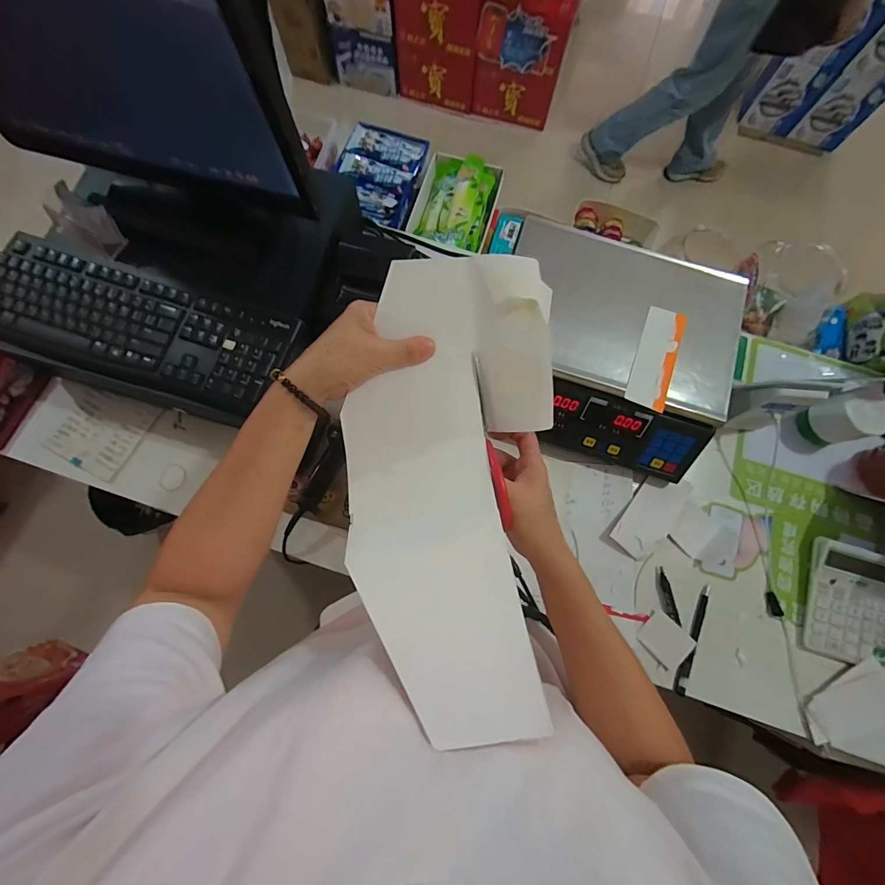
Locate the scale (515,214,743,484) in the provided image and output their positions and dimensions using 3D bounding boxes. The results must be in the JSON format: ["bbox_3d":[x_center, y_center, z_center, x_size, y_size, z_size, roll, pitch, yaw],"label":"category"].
[{"bbox_3d":[0.241,-0.138,0.588,0.336,0.114,0.292,17,77,3],"label":"scale"}]

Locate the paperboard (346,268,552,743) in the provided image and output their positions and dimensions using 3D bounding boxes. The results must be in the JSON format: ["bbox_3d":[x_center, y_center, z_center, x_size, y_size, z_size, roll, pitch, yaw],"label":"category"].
[{"bbox_3d":[0.004,0.020,0.311,0.168,0.092,0.331,2,66,0],"label":"paperboard"}]

